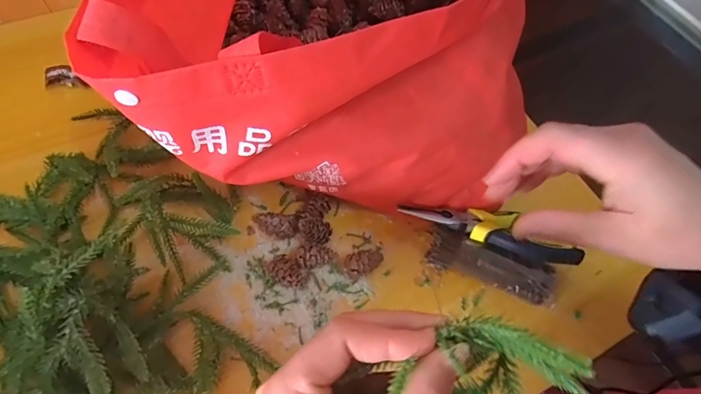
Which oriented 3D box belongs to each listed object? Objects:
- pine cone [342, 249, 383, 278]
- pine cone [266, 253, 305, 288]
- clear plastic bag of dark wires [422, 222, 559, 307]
[{"bbox_3d":[0.012,0.059,0.369,0.036,0.021,0.021,-18,64,-13],"label":"pine cone"},{"bbox_3d":[-0.055,0.064,0.359,0.023,0.018,0.034,-37,70,-21],"label":"pine cone"},{"bbox_3d":[0.123,0.061,0.374,0.112,0.028,0.030,24,63,8],"label":"clear plastic bag of dark wires"}]

